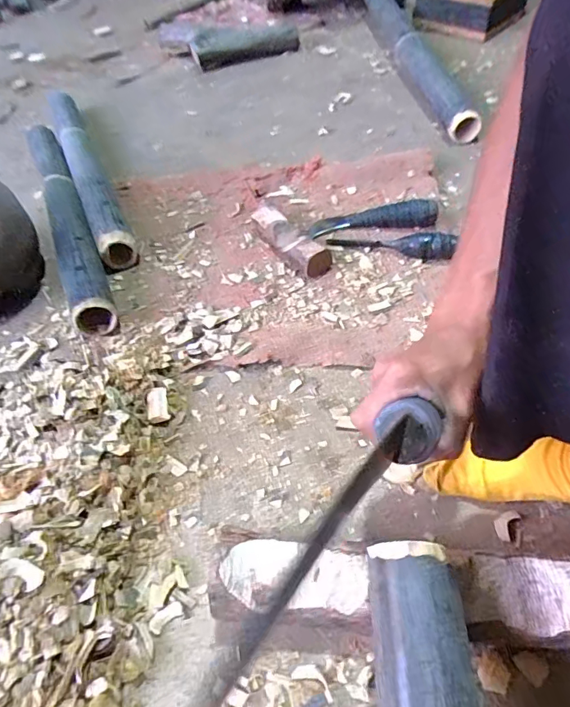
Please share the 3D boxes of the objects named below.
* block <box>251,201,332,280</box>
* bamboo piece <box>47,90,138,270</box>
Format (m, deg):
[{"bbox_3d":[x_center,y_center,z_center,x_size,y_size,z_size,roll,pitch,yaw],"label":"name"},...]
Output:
[{"bbox_3d":[0.008,-0.185,0.707,0.061,0.040,0.172,-26,55,-15],"label":"block"},{"bbox_3d":[-0.410,-0.395,0.905,0.063,0.056,0.674,-23,55,-13],"label":"bamboo piece"}]

